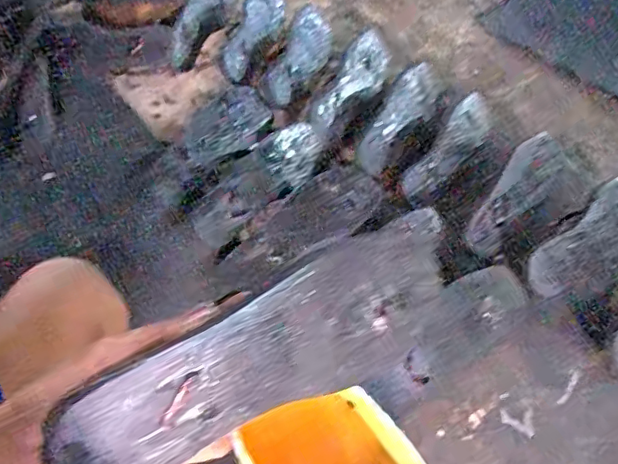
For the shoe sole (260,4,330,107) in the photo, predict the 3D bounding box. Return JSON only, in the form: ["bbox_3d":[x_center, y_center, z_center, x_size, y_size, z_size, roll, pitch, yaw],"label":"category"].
[{"bbox_3d":[-0.018,-0.287,0.918,0.076,0.028,0.220,22,67,10],"label":"shoe sole"}]

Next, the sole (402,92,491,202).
[{"bbox_3d":[0.206,-0.122,0.806,0.055,0.013,0.207,34,70,18],"label":"sole"}]

